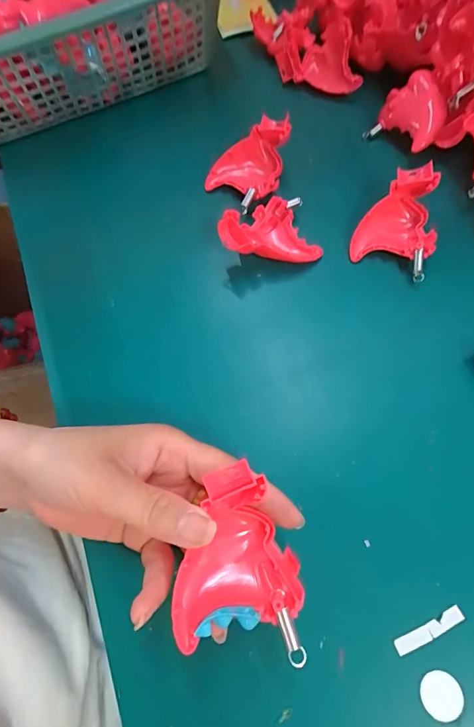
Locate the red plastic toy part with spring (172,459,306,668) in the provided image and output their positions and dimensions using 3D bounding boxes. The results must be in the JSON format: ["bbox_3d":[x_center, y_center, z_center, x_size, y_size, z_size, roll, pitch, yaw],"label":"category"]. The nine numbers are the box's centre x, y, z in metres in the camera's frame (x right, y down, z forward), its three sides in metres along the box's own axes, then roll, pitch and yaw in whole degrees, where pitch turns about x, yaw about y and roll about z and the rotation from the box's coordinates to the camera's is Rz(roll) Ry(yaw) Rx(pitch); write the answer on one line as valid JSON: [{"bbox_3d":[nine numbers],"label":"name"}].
[{"bbox_3d":[0.001,0.088,0.180,0.054,0.023,0.074,0,68,2],"label":"red plastic toy part with spring"}]

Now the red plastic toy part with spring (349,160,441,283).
[{"bbox_3d":[0.124,-0.104,0.290,0.054,0.024,0.076,26,96,18],"label":"red plastic toy part with spring"}]

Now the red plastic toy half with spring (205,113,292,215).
[{"bbox_3d":[0.011,-0.158,0.311,0.051,0.043,0.065,41,74,16],"label":"red plastic toy half with spring"}]

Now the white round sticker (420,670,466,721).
[{"bbox_3d":[0.103,0.168,0.196,0.020,0.004,0.019,-7,61,13],"label":"white round sticker"}]

